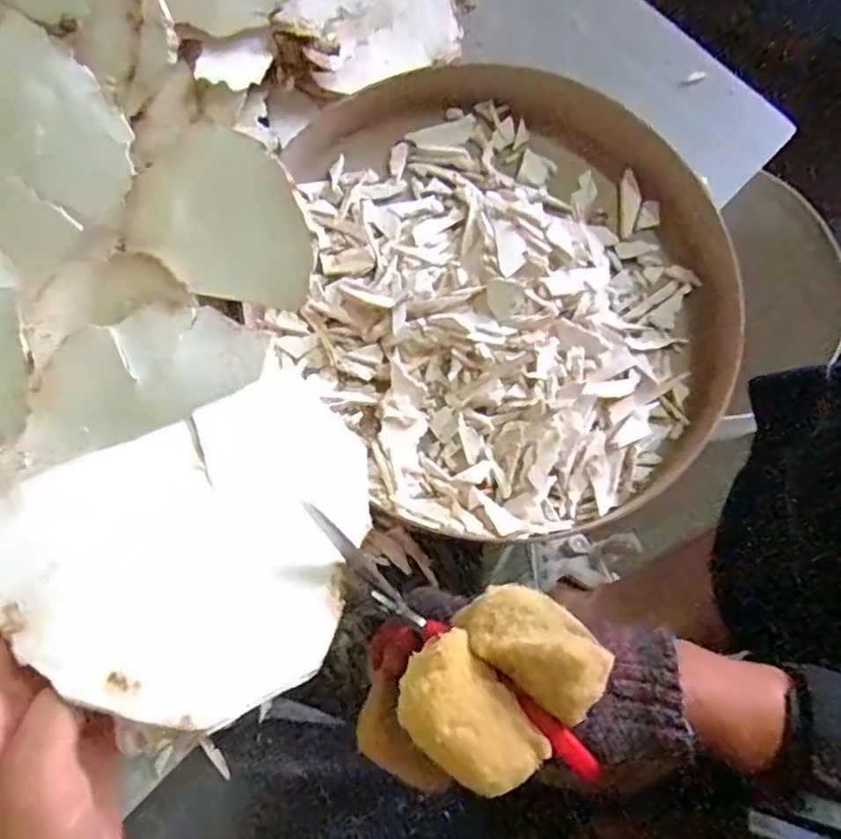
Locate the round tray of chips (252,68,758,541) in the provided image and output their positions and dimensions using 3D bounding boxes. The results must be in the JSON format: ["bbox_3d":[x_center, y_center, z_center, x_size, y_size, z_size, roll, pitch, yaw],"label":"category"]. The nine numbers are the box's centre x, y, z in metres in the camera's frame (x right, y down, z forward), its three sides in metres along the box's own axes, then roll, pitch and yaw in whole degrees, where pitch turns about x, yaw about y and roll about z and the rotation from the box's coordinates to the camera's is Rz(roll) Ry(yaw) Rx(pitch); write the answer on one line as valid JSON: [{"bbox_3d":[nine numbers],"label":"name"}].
[{"bbox_3d":[0.048,-0.081,0.417,0.294,0.044,0.311,0,77,0],"label":"round tray of chips"}]

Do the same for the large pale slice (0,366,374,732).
[{"bbox_3d":[-0.096,0.058,0.293,0.173,0.010,0.135,-27,69,-24],"label":"large pale slice"}]

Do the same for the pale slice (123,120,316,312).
[{"bbox_3d":[-0.110,-0.116,0.373,0.130,0.005,0.086,35,93,16],"label":"pale slice"}]

